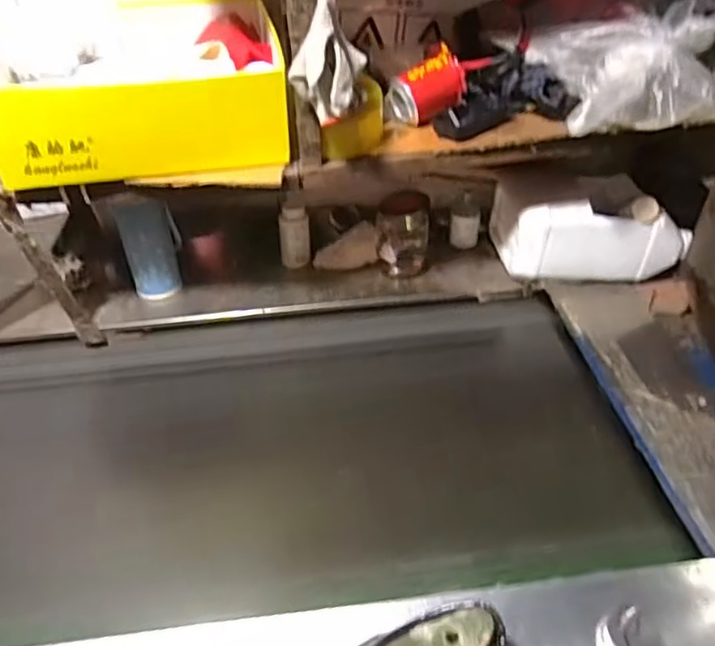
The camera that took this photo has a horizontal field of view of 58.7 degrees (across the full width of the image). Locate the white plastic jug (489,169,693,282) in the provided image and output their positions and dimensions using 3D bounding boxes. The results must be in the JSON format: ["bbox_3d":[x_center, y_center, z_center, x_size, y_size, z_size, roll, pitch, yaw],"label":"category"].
[{"bbox_3d":[0.370,-0.155,1.026,0.273,0.156,0.152,-4,40,-3],"label":"white plastic jug"}]

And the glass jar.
[{"bbox_3d":[0.074,-0.142,1.011,0.083,0.149,0.083,-1,40,1],"label":"glass jar"}]

